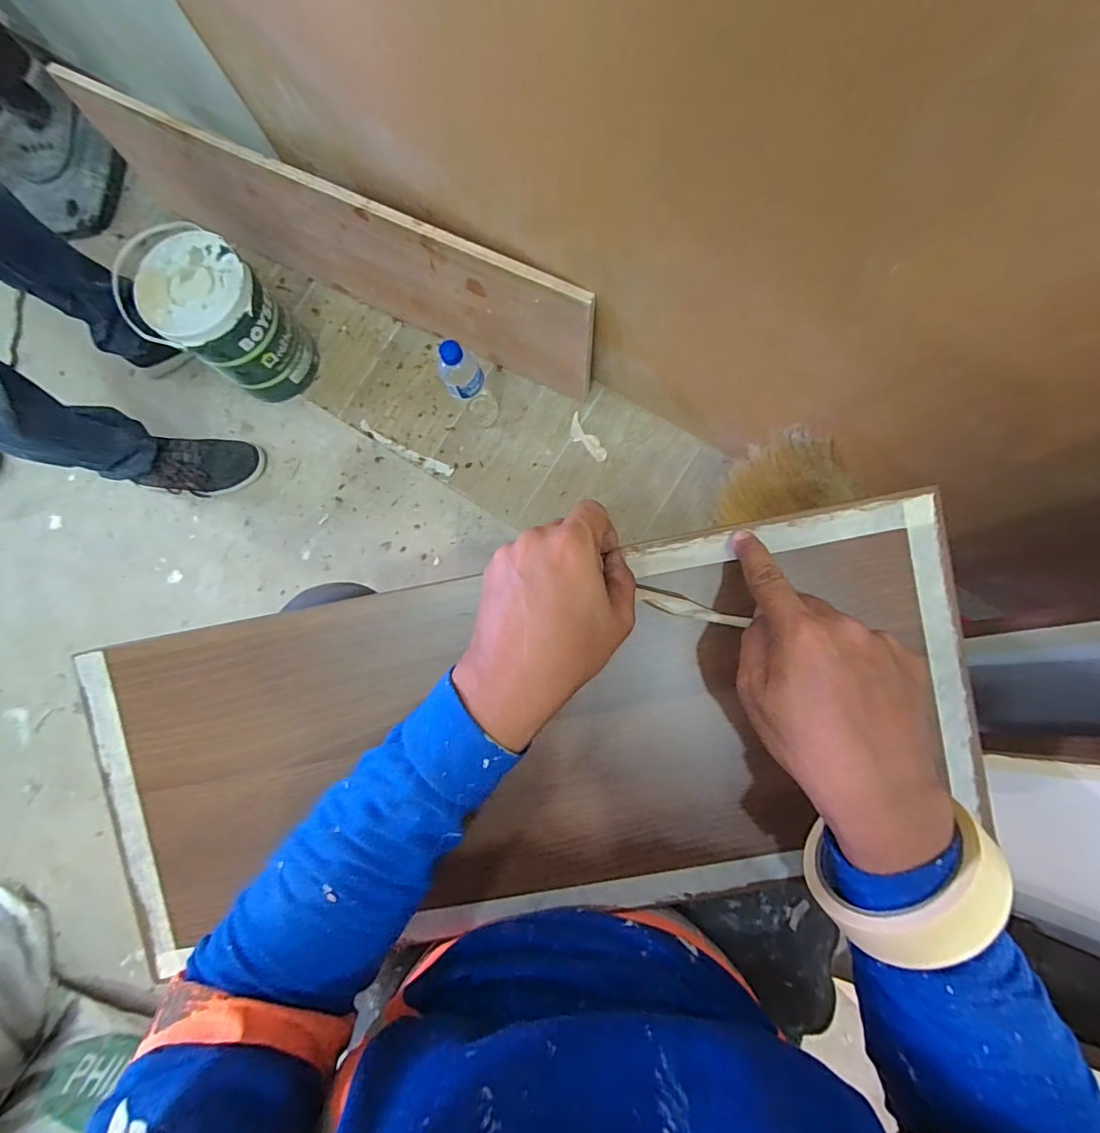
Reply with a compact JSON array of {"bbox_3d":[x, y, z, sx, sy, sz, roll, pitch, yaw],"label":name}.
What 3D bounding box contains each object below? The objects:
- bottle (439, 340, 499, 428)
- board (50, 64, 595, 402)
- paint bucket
[{"bbox_3d":[-0.133,-0.293,0.791,0.063,0.207,0.059,-25,83,3],"label":"bottle"},{"bbox_3d":[-0.350,-0.534,0.814,0.920,0.256,0.024,27,80,5],"label":"board"},{"bbox_3d":[-0.537,-0.410,0.829,0.164,0.222,0.169,-1,85,6],"label":"paint bucket"}]

